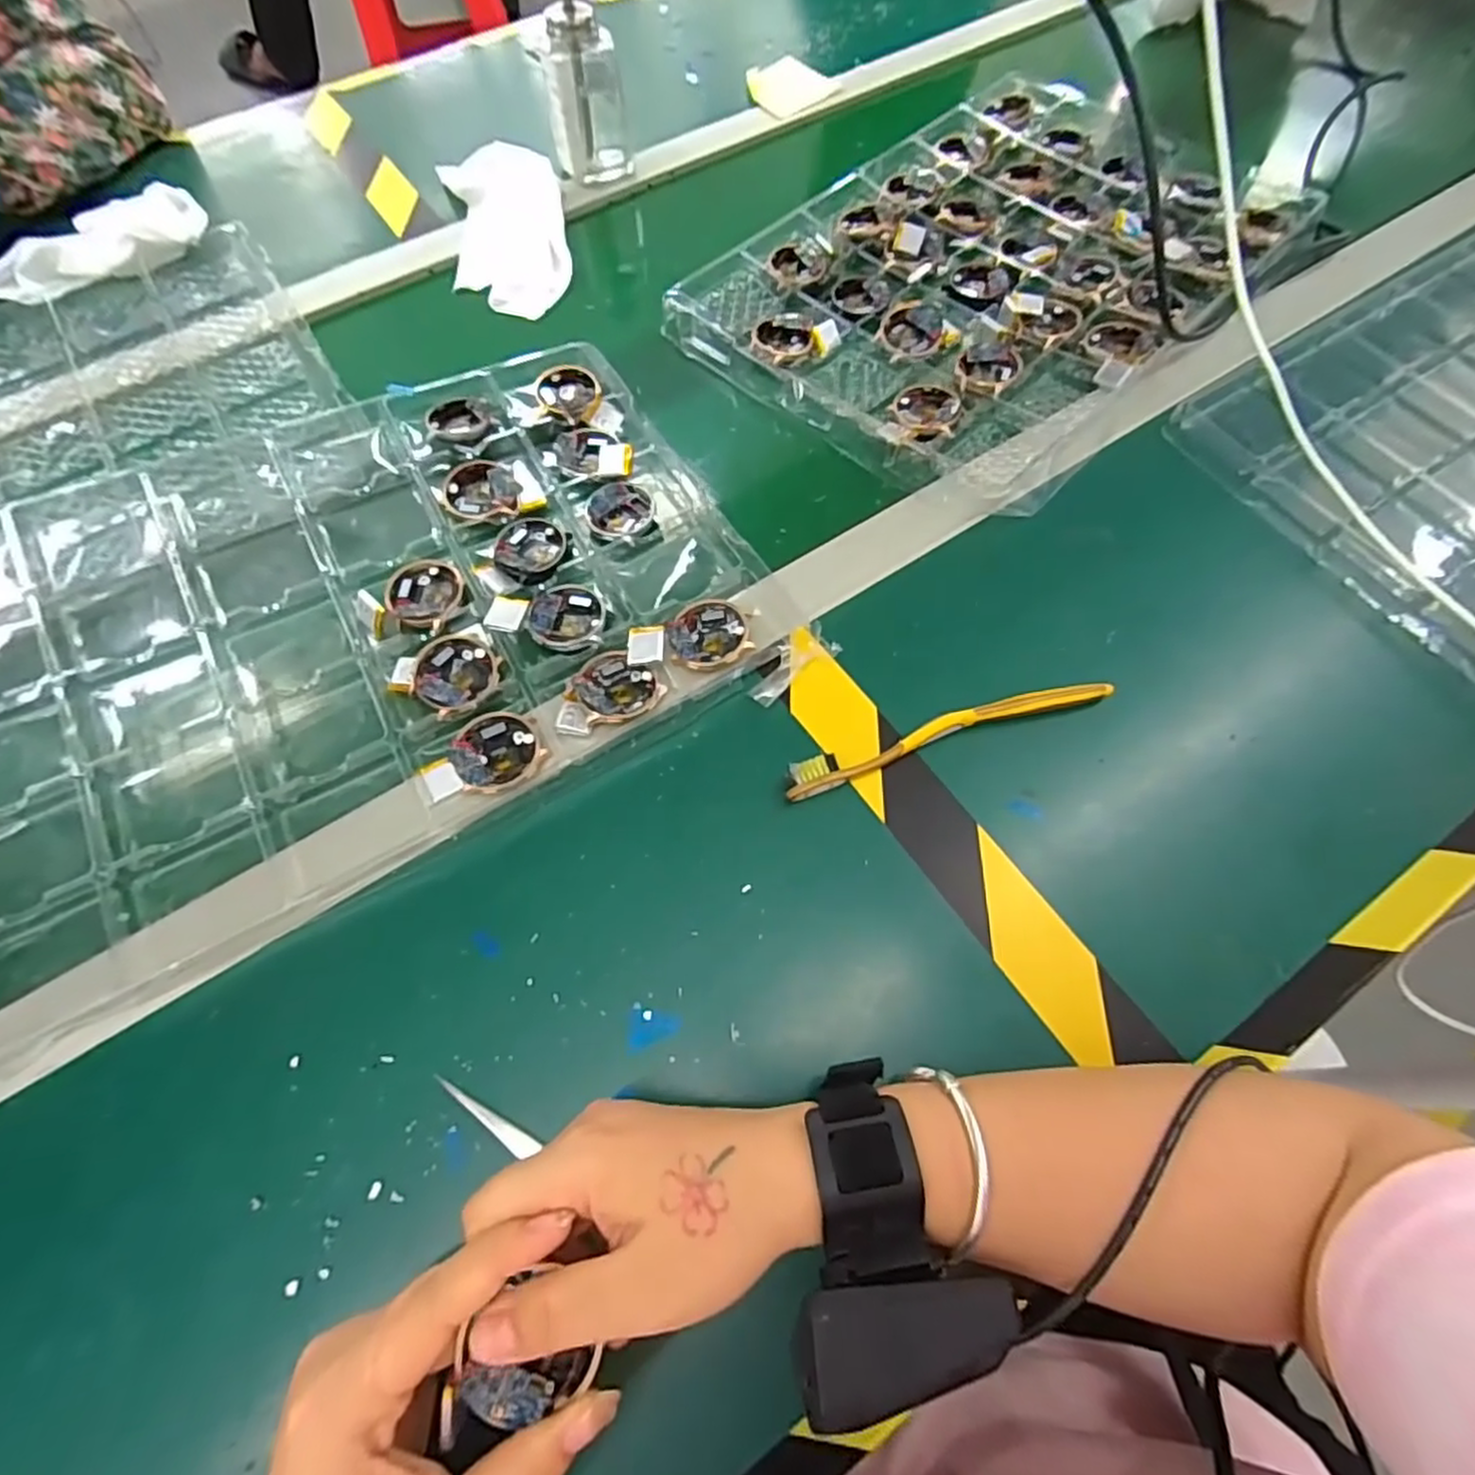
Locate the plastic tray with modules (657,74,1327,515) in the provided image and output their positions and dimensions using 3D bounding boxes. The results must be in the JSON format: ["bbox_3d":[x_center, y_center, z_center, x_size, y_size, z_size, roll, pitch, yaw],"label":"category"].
[{"bbox_3d":[0.207,-0.371,0.548,0.307,0.021,0.460,40,72,18],"label":"plastic tray with modules"}]

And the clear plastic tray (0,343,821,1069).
[{"bbox_3d":[-0.226,-0.079,0.407,0.440,0.032,0.325,-26,67,-10],"label":"clear plastic tray"}]

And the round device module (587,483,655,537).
[{"bbox_3d":[-0.073,-0.143,0.451,0.040,0.006,0.038,-1,65,1],"label":"round device module"}]

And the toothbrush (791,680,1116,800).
[{"bbox_3d":[0.110,-0.002,0.374,0.179,0.013,0.016,-18,66,-6],"label":"toothbrush"}]

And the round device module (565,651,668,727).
[{"bbox_3d":[-0.067,-0.028,0.385,0.044,0.014,0.043,-1,65,1],"label":"round device module"}]

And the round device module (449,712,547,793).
[{"bbox_3d":[-0.125,0.006,0.372,0.044,0.011,0.043,-1,65,1],"label":"round device module"}]

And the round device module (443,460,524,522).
[{"bbox_3d":[-0.162,-0.157,0.455,0.050,0.005,0.043,28,69,14],"label":"round device module"}]

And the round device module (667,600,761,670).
[{"bbox_3d":[-0.014,-0.059,0.399,0.046,0.007,0.044,-1,65,1],"label":"round device module"}]

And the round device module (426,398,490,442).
[{"bbox_3d":[-0.187,-0.214,0.478,0.039,0.004,0.042,-1,65,1],"label":"round device module"}]

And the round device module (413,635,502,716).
[{"bbox_3d":[-0.154,-0.036,0.395,0.044,0.009,0.045,-1,65,1],"label":"round device module"}]

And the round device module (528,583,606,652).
[{"bbox_3d":[-0.098,-0.070,0.412,0.042,0.006,0.049,5,65,4],"label":"round device module"}]

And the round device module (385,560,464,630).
[{"bbox_3d":[-0.184,-0.087,0.423,0.040,0.012,0.046,15,66,8],"label":"round device module"}]

